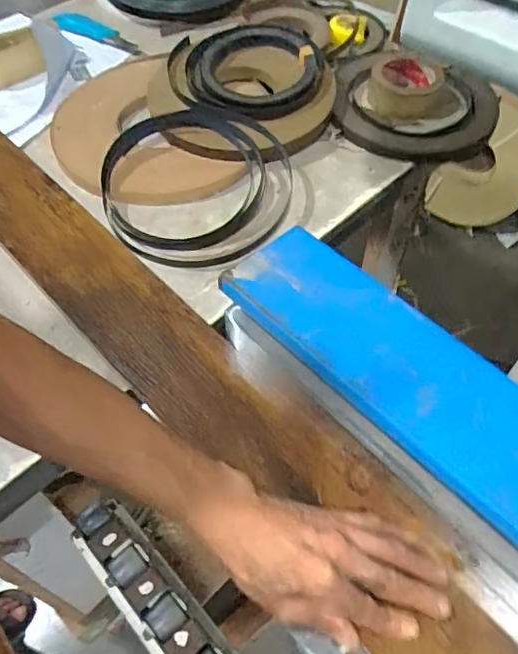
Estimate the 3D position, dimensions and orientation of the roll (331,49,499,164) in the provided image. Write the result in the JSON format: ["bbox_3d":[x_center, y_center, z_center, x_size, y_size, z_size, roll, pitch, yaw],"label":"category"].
[{"bbox_3d":[0.214,-0.324,0.811,0.214,0.049,0.231,4,55,3],"label":"roll"}]

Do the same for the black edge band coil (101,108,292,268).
[{"bbox_3d":[-0.078,-0.171,0.704,0.240,0.064,0.224,0,55,0],"label":"black edge band coil"}]

